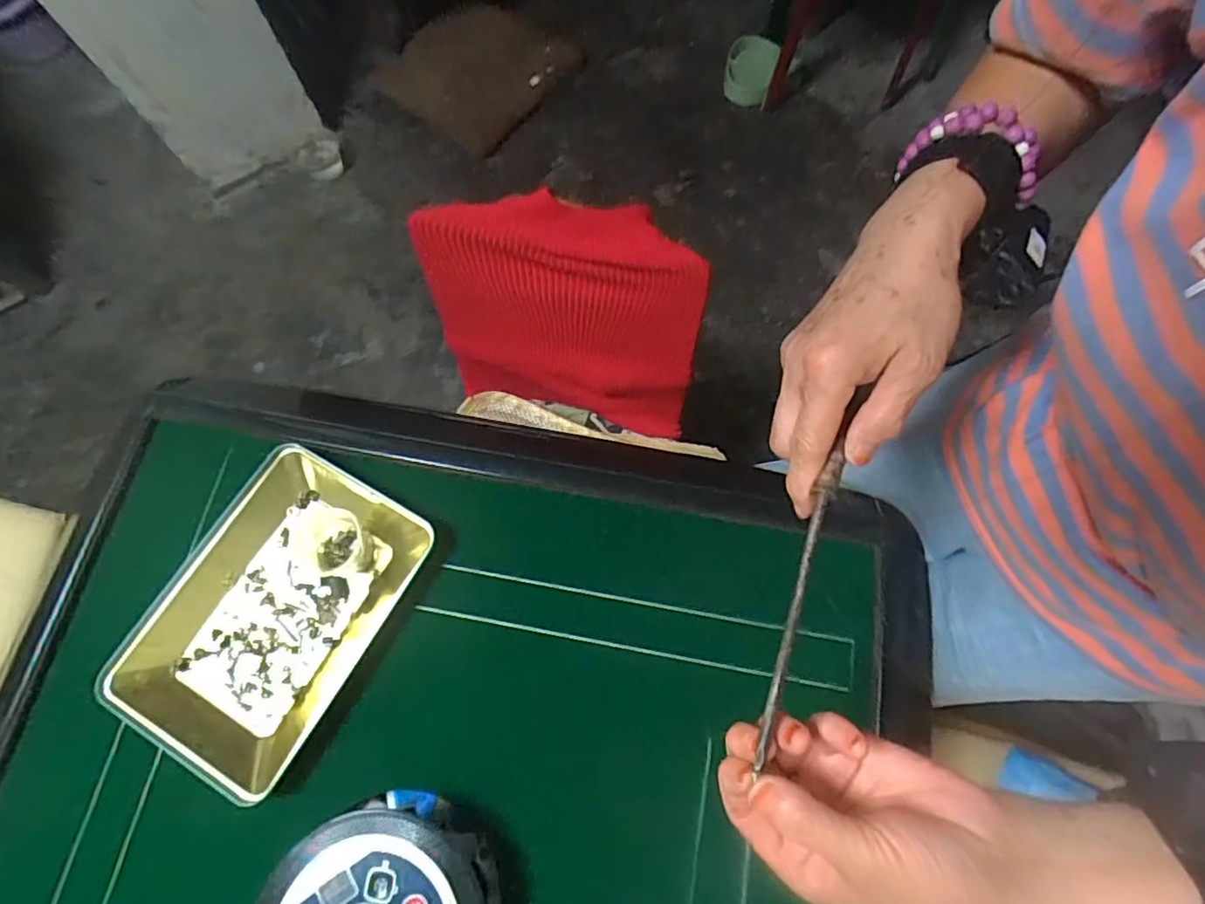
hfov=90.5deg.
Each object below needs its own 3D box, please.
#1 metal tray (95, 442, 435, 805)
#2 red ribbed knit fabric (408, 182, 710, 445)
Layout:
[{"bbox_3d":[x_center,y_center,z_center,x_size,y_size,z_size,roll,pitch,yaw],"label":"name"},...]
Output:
[{"bbox_3d":[-0.341,0.161,0.623,0.217,0.045,0.306,28,75,9],"label":"metal tray"},{"bbox_3d":[-0.056,-0.173,0.833,0.375,0.371,0.114,7,72,3],"label":"red ribbed knit fabric"}]

